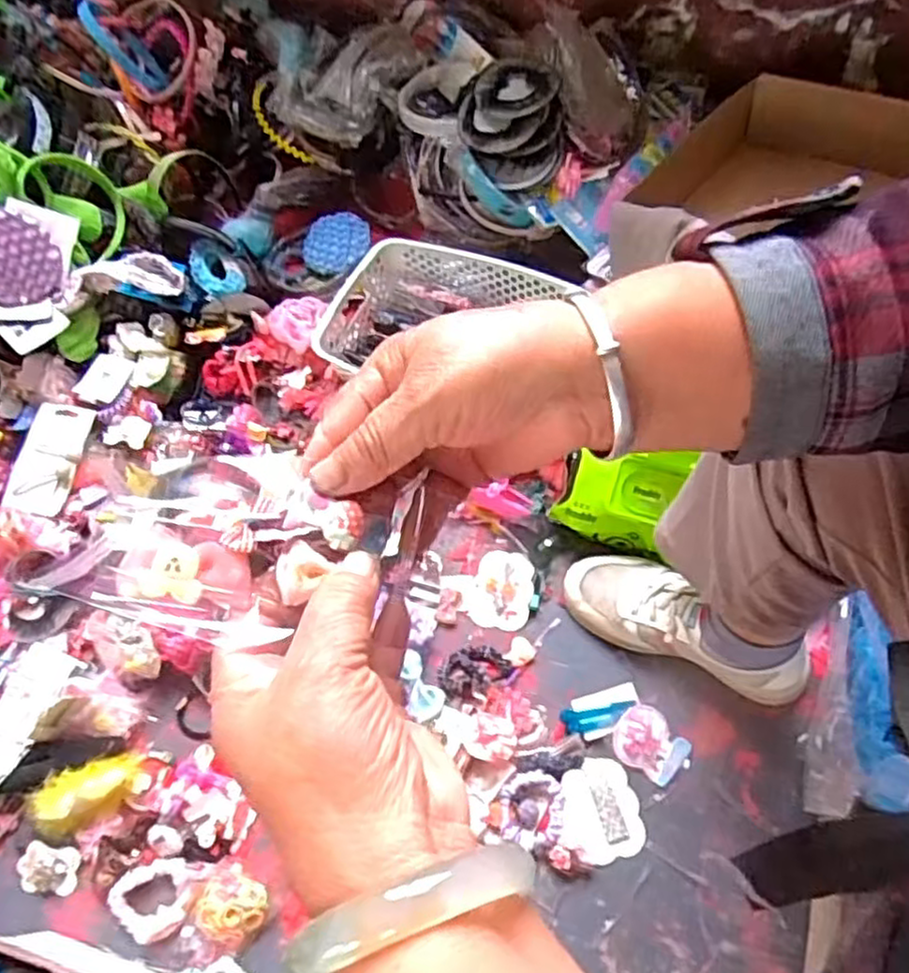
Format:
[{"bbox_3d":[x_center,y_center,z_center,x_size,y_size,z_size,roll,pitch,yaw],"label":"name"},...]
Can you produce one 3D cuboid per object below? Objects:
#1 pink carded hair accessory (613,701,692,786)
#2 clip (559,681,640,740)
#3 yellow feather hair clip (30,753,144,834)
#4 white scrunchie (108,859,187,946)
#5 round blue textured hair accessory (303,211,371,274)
[{"bbox_3d":[0.189,0.245,0.689,0.072,0.004,0.058,28,68,17],"label":"pink carded hair accessory"},{"bbox_3d":[0.144,0.219,0.704,0.077,0.005,0.040,-21,63,-7],"label":"clip"},{"bbox_3d":[-0.349,0.287,0.679,0.096,0.037,0.052,-22,63,-7],"label":"yellow feather hair clip"},{"bbox_3d":[-0.275,0.373,0.648,0.064,0.018,0.063,-2,63,3],"label":"white scrunchie"},{"bbox_3d":[-0.163,-0.339,1.005,0.093,0.026,0.098,-2,63,3],"label":"round blue textured hair accessory"}]

